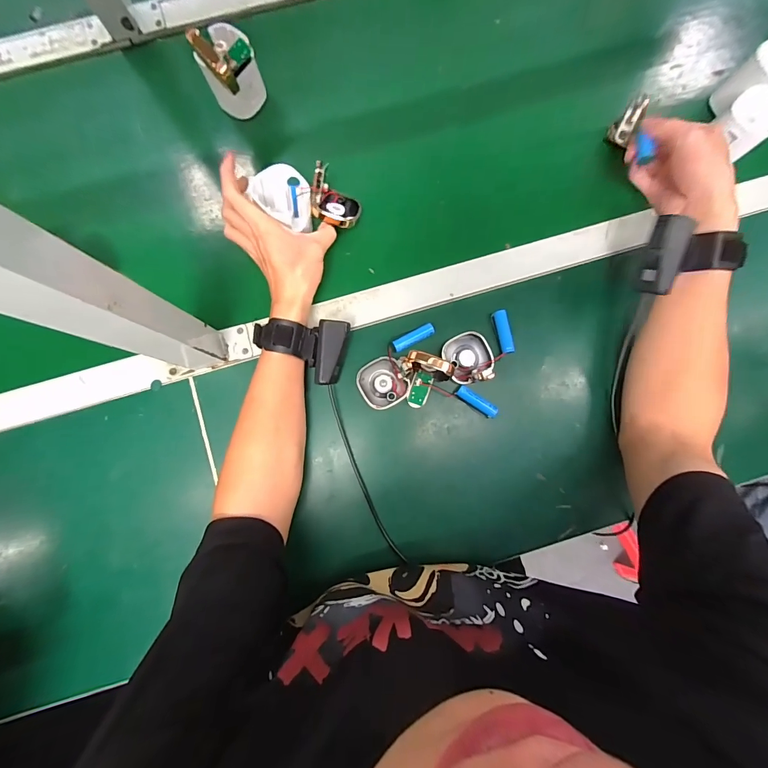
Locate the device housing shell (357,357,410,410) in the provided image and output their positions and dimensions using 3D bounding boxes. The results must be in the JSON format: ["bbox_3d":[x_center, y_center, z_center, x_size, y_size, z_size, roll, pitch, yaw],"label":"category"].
[{"bbox_3d":[-0.002,-0.002,0.411,0.049,0.016,0.054,-33,86,-11],"label":"device housing shell"}]

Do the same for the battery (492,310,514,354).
[{"bbox_3d":[0.138,-0.060,0.425,0.014,0.015,0.050,-11,82,-9],"label":"battery"}]

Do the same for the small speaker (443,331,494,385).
[{"bbox_3d":[0.097,-0.028,0.417,0.051,0.023,0.057,-24,84,-10],"label":"small speaker"}]

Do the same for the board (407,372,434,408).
[{"bbox_3d":[0.041,0.007,0.415,0.020,0.009,0.040,23,79,-2],"label":"board"}]

